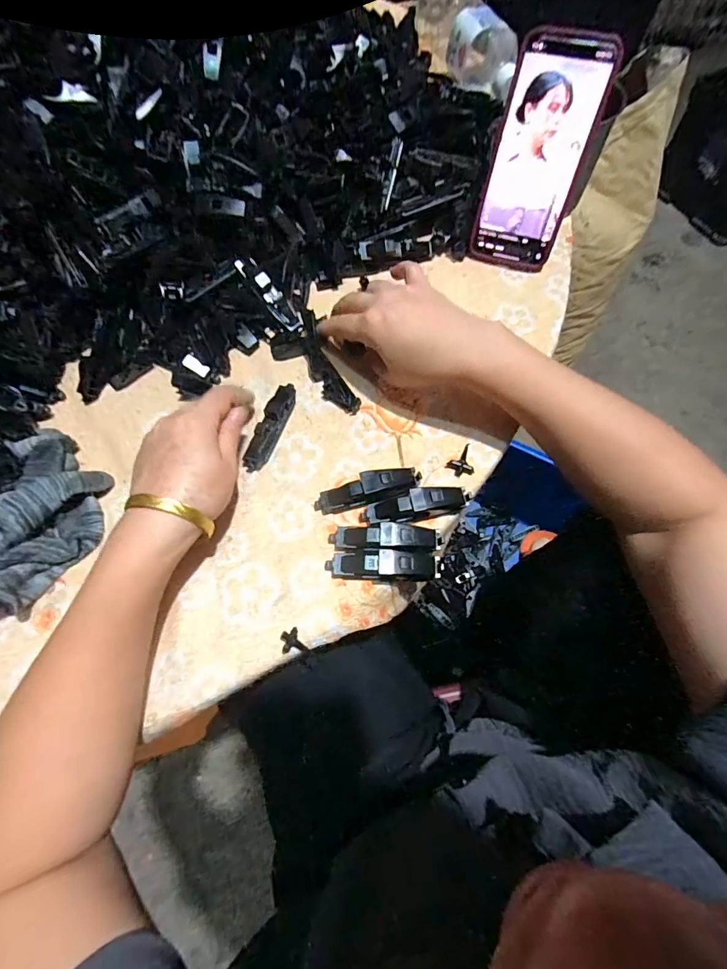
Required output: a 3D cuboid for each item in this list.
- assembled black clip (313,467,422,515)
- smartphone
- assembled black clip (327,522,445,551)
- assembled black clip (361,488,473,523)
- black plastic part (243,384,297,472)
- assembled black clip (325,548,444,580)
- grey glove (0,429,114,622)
[{"bbox_3d":[0.003,0.004,0.325,0.082,0.023,0.020,-15,69,-4],"label":"assembled black clip"},{"bbox_3d":[0.153,-0.286,0.379,0.080,0.165,0.010,20,38,13],"label":"smartphone"},{"bbox_3d":[0.016,0.039,0.312,0.082,0.022,0.019,2,68,3],"label":"assembled black clip"},{"bbox_3d":[0.039,0.015,0.321,0.082,0.019,0.022,-10,68,-2],"label":"assembled black clip"},{"bbox_3d":[-0.076,-0.051,0.351,0.017,0.016,0.082,17,70,8],"label":"black plastic part"},{"bbox_3d":[0.015,0.057,0.305,0.082,0.018,0.018,1,68,2],"label":"assembled black clip"},{"bbox_3d":[-0.243,0.021,0.313,0.085,0.043,0.141,-7,68,-1],"label":"grey glove"}]

